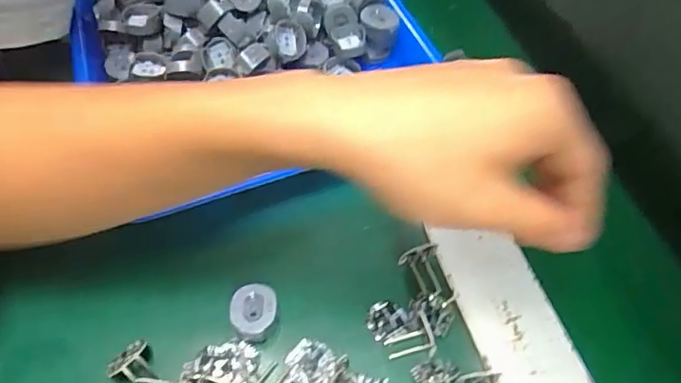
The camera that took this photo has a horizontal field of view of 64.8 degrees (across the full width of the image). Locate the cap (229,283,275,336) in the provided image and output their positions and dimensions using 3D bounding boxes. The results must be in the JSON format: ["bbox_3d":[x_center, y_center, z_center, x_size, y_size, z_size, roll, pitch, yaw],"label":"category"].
[{"bbox_3d":[-0.047,0.066,0.295,0.024,0.013,0.027,2,53,2],"label":"cap"}]

